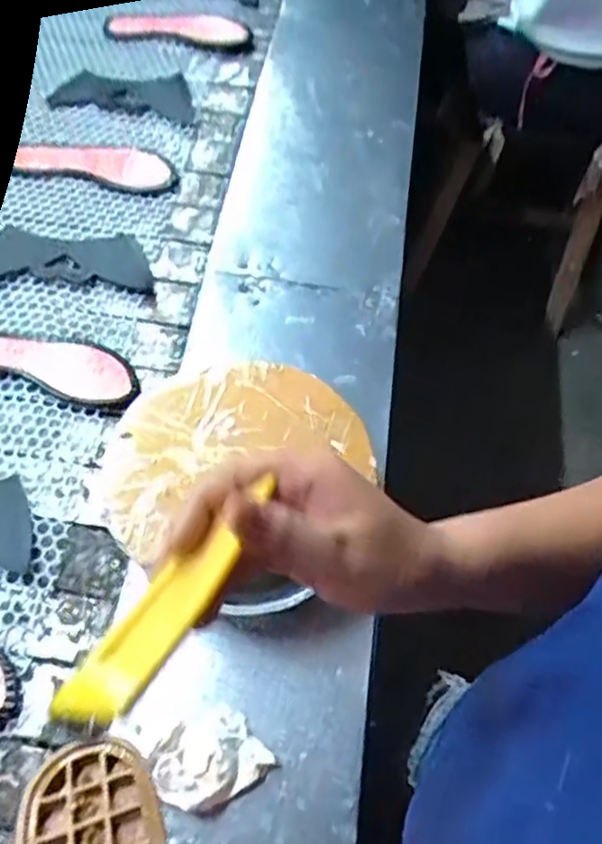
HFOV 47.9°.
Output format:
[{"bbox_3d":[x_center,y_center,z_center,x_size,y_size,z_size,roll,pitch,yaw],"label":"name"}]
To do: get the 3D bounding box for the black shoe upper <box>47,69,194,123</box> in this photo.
[{"bbox_3d":[-0.259,-0.487,0.999,0.198,0.022,0.092,2,62,-2],"label":"black shoe upper"}]

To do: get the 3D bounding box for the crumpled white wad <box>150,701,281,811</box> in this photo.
[{"bbox_3d":[-0.075,0.275,0.556,0.085,0.030,0.068,-28,66,-18],"label":"crumpled white wad"}]

